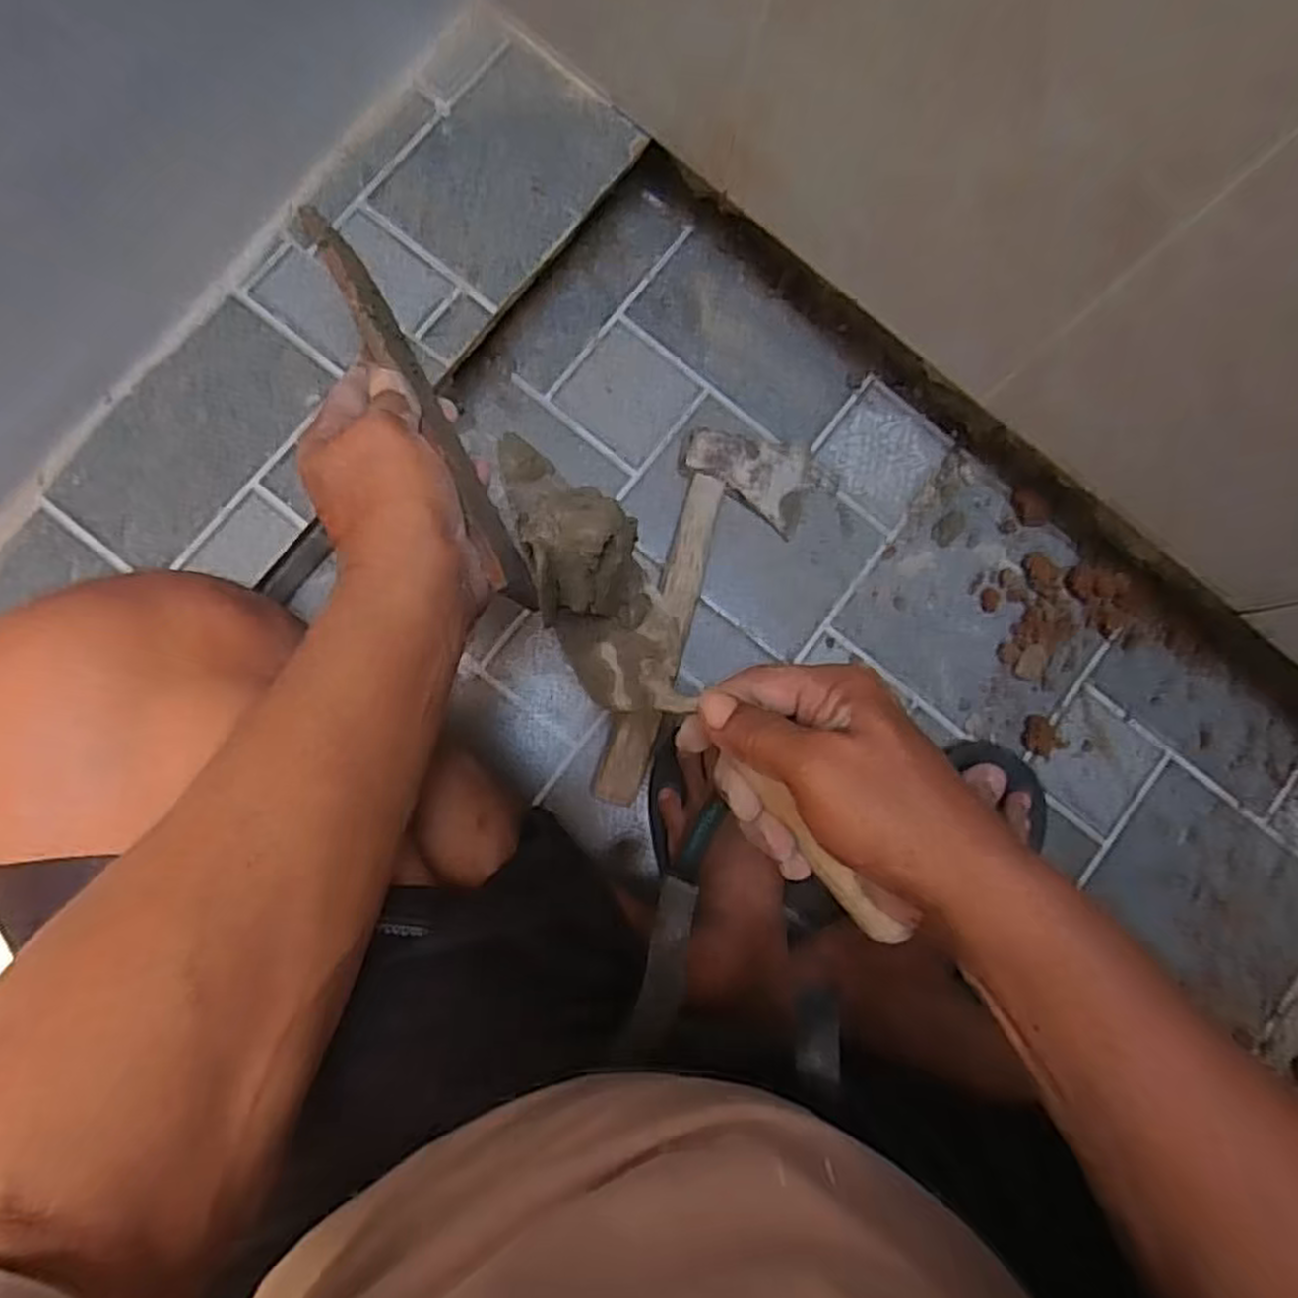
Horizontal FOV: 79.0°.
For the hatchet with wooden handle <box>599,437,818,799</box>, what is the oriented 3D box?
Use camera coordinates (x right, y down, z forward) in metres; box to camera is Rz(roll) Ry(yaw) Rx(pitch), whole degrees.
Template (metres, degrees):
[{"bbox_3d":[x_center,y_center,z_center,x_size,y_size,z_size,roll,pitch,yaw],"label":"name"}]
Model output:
[{"bbox_3d":[0.047,-0.025,0.629,0.103,0.027,0.311,15,84,-2],"label":"hatchet with wooden handle"}]

